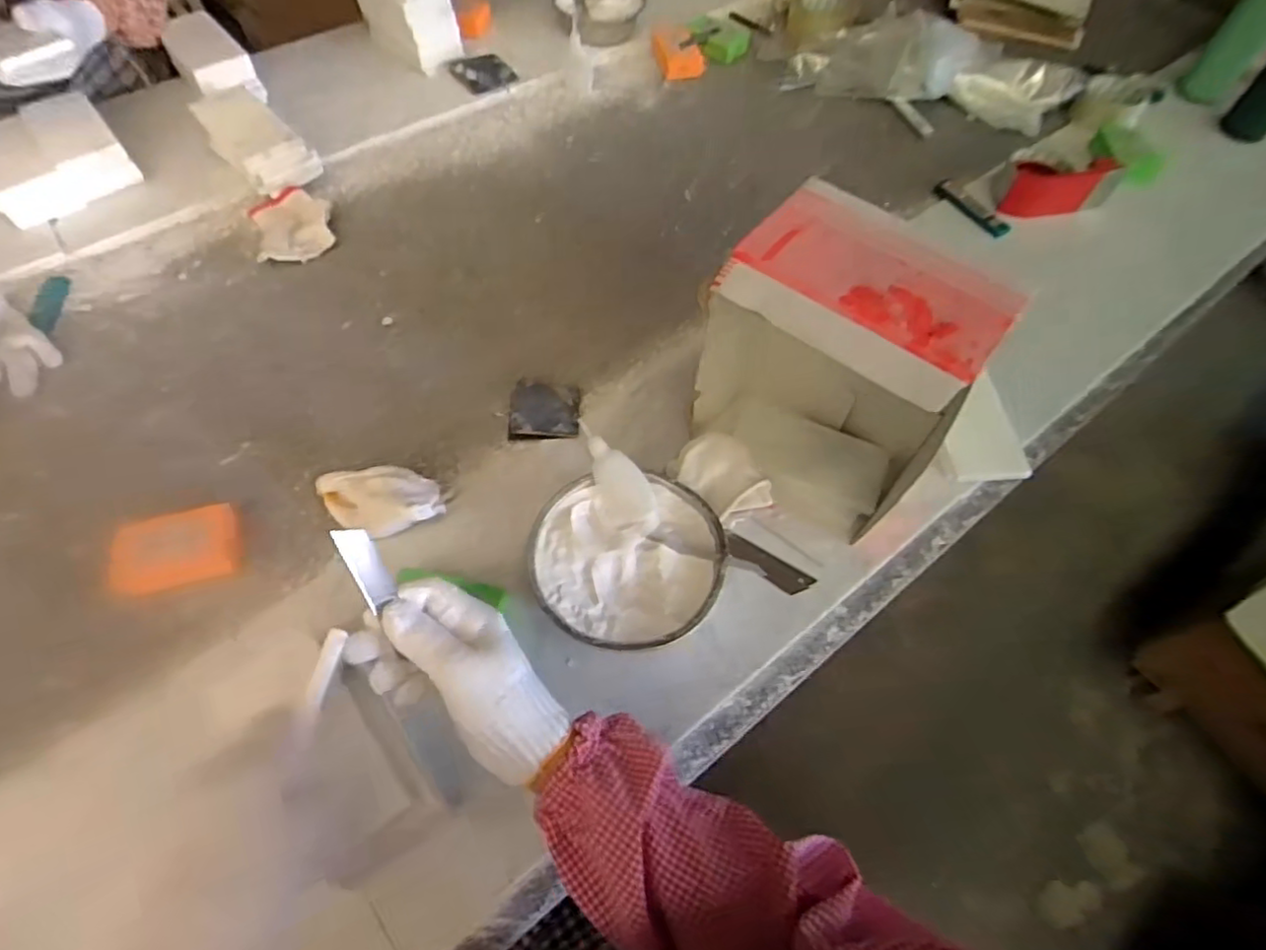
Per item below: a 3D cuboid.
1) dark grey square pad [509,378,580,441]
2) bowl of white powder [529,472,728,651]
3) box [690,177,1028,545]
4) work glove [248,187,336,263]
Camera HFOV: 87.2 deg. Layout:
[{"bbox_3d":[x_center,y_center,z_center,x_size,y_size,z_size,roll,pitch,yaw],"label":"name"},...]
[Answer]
[{"bbox_3d":[-0.090,-0.069,0.684,0.071,0.012,0.072,3,60,0],"label":"dark grey square pad"},{"bbox_3d":[-0.002,0.075,0.566,0.158,0.043,0.147,1,60,-1],"label":"bowl of white powder"},{"bbox_3d":[0.159,-0.075,0.561,0.193,0.249,0.141,33,63,16],"label":"box"},{"bbox_3d":[-0.417,-0.307,0.815,0.090,0.029,0.120,-19,62,-12],"label":"work glove"}]

